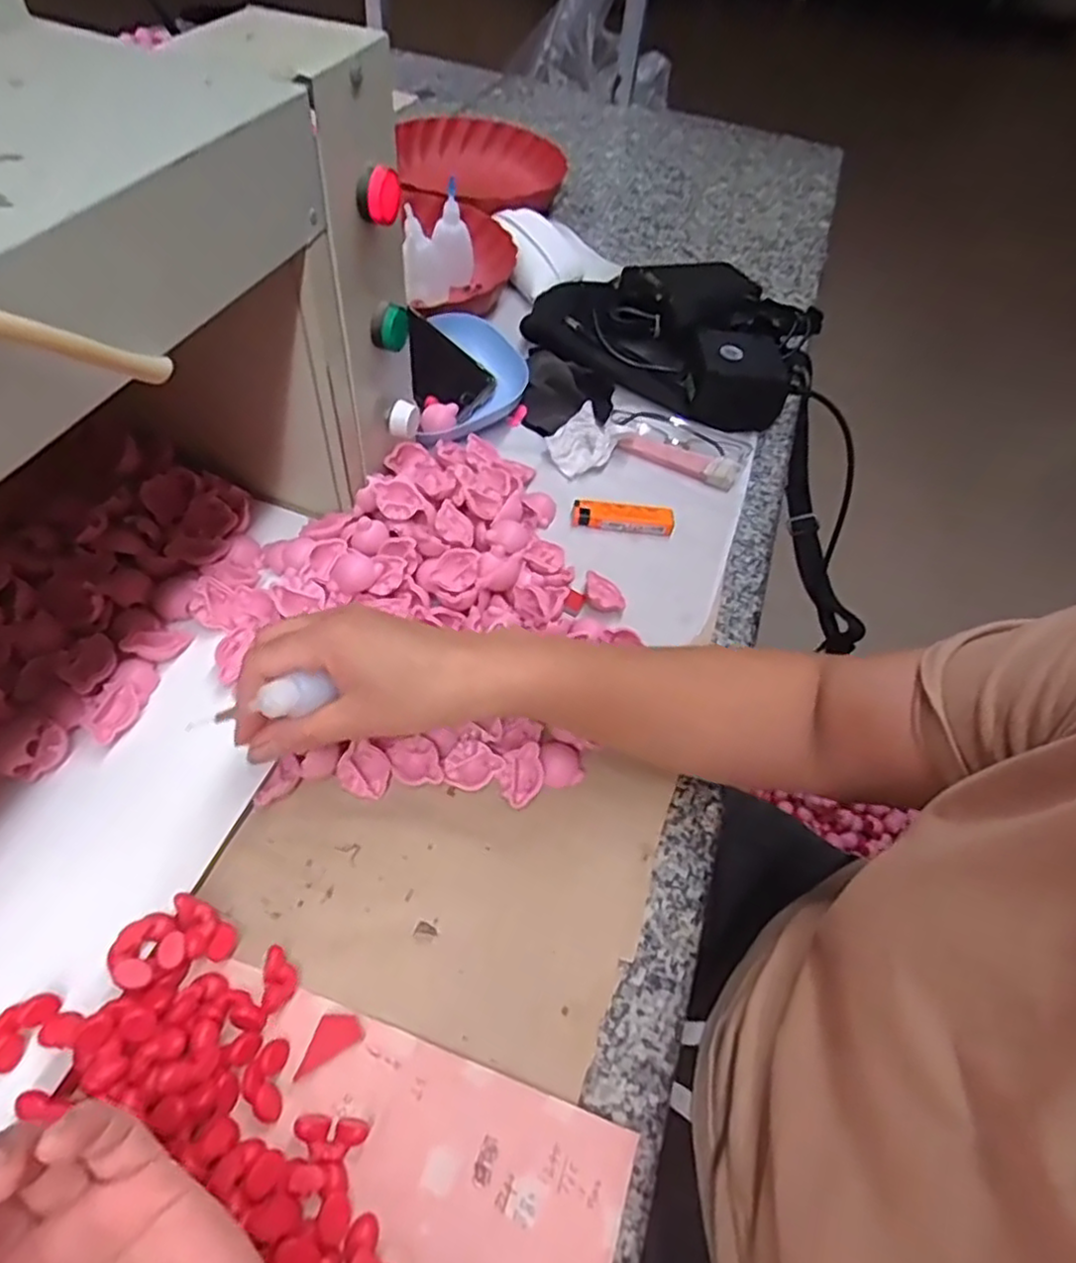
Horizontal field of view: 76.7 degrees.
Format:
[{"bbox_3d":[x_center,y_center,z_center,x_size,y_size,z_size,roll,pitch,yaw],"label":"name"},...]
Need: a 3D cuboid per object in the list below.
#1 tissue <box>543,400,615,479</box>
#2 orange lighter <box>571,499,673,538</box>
[{"bbox_3d":[0.036,-0.165,0.591,0.053,0.029,0.045,-26,61,-23],"label":"tissue"},{"bbox_3d":[0.069,-0.093,0.554,0.080,0.012,0.025,10,54,1],"label":"orange lighter"}]

